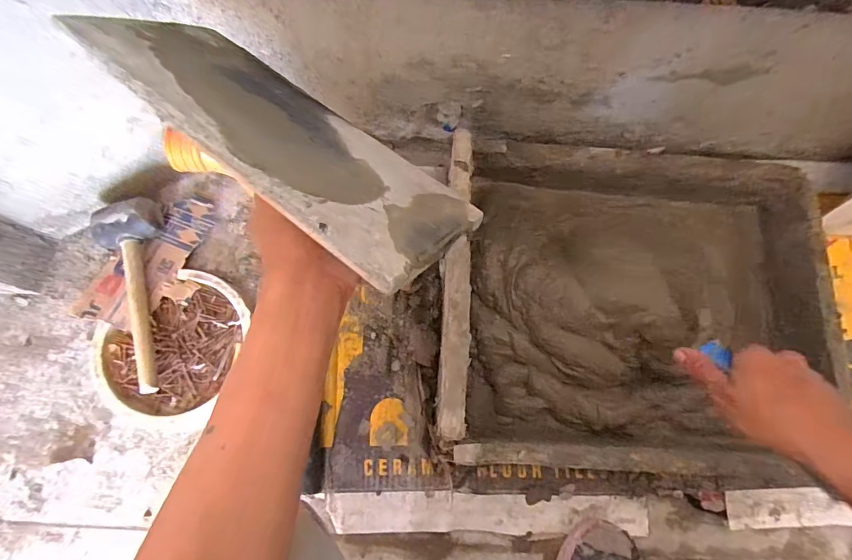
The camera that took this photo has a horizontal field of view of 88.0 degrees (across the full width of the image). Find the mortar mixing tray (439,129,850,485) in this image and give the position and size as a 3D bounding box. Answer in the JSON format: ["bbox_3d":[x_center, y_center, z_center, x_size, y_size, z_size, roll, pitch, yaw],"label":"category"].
[{"bbox_3d":[0.249,0.024,0.538,0.449,0.148,0.381,4,75,0],"label":"mortar mixing tray"}]

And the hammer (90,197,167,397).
[{"bbox_3d":[-0.385,0.018,0.565,0.082,0.053,0.249,-7,75,-3],"label":"hammer"}]

